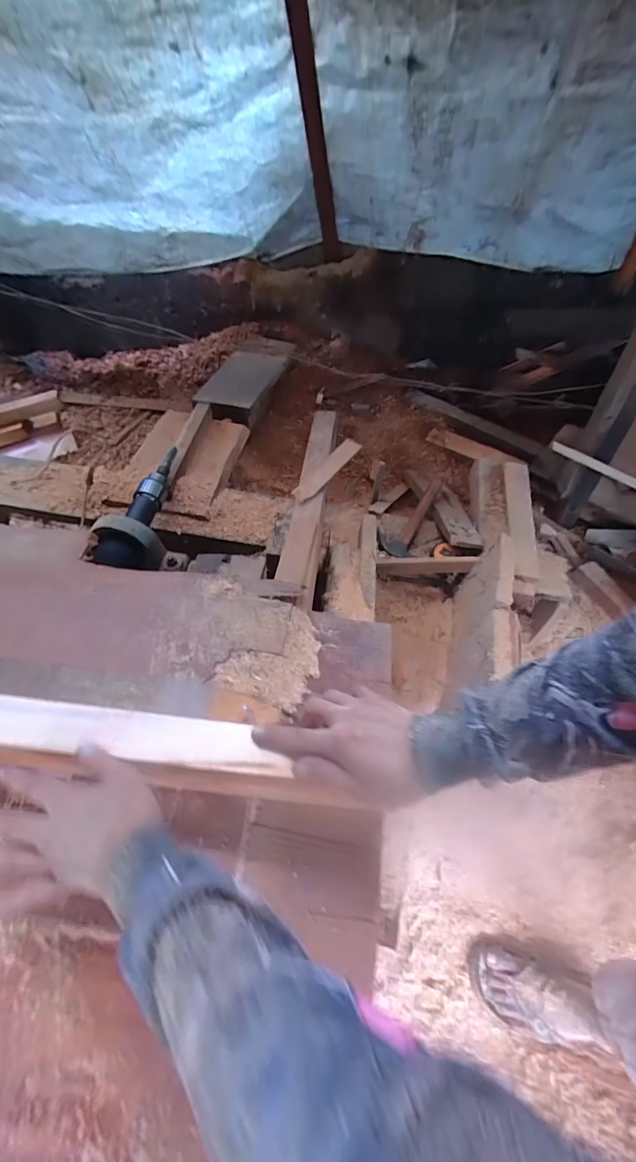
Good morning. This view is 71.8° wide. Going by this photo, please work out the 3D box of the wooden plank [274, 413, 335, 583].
[{"bbox_3d":[-0.012,-0.170,0.783,0.050,0.031,0.438,5,53,5],"label":"wooden plank"}]

